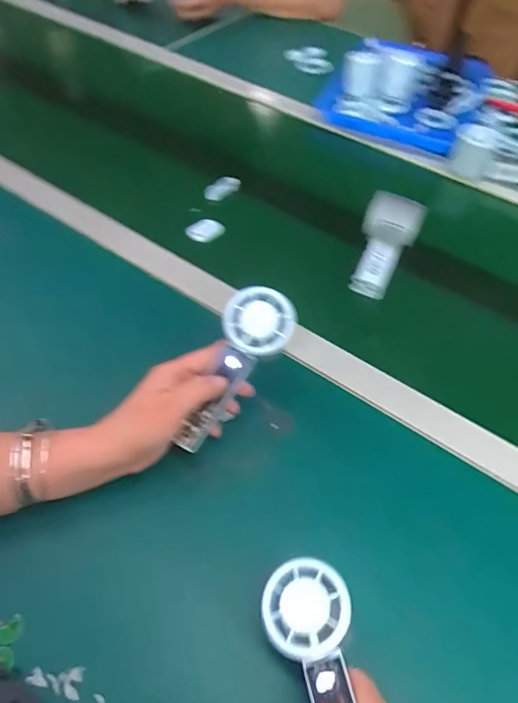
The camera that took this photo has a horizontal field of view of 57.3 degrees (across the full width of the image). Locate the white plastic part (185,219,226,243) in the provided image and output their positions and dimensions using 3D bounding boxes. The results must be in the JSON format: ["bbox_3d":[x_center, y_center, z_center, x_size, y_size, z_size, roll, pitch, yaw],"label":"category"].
[{"bbox_3d":[-0.072,-0.161,0.631,0.050,0.026,0.020,-7,54,-9],"label":"white plastic part"}]

